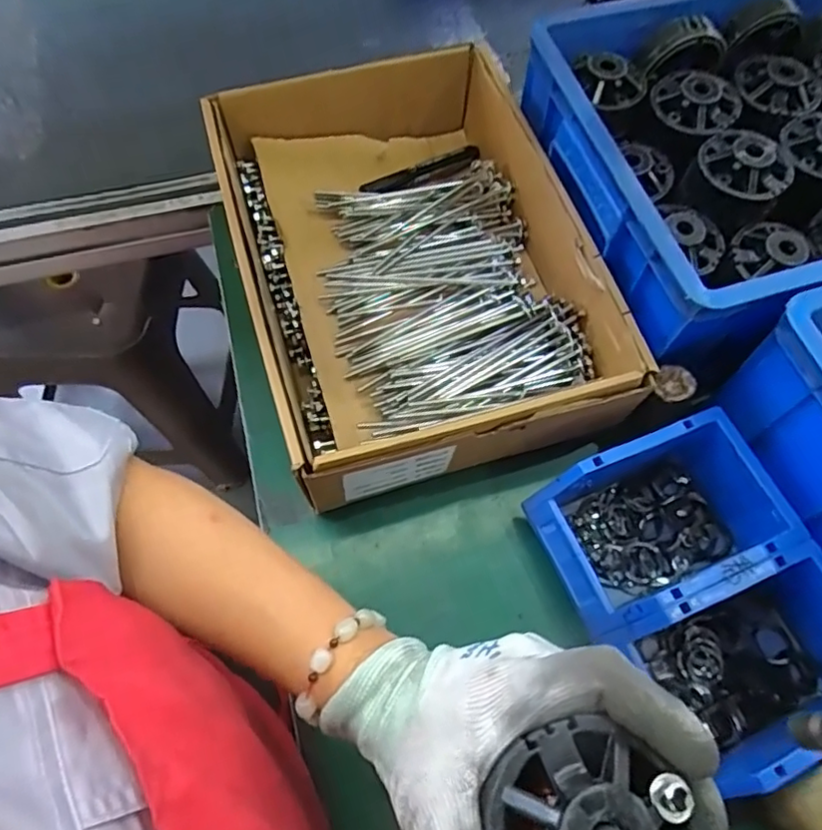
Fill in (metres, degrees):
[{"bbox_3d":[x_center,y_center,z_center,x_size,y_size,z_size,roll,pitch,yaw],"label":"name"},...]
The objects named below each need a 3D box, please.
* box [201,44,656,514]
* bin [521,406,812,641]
[{"bbox_3d":[-0.001,-0.136,0.516,0.255,0.082,0.365,-15,66,-8],"label":"box"},{"bbox_3d":[0.179,0.078,0.443,0.161,0.073,0.106,-21,67,-10],"label":"bin"}]

